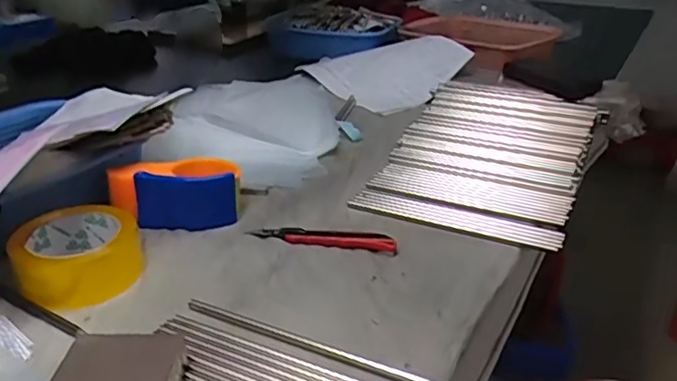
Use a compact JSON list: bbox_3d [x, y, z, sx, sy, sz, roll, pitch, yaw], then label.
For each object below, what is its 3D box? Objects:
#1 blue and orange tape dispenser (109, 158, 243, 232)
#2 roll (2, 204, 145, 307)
[{"bbox_3d":[-0.174,0.001,0.628,0.133,0.053,0.074,-9,29,-17],"label":"blue and orange tape dispenser"},{"bbox_3d":[-0.239,0.052,0.538,0.103,0.048,0.099,-9,29,-17],"label":"roll"}]

